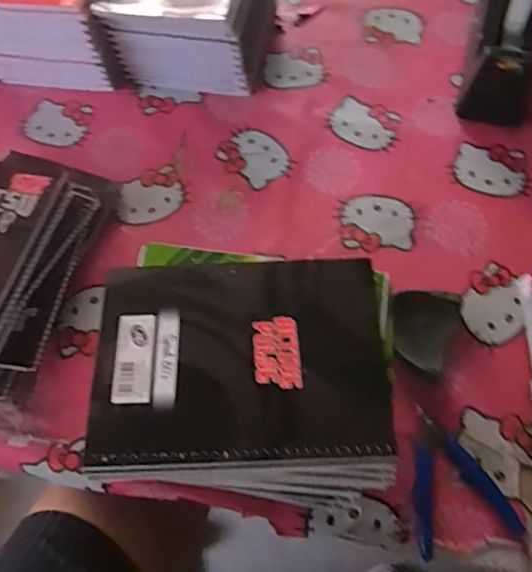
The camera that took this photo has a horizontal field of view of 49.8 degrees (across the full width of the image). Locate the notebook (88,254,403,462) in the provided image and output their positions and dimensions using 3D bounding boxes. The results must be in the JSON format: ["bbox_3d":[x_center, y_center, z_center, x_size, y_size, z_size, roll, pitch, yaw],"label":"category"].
[{"bbox_3d":[-0.021,0.045,0.397,0.200,0.007,0.152,-1,62,2],"label":"notebook"}]

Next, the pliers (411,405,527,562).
[{"bbox_3d":[0.164,0.166,0.497,0.085,0.009,0.114,-7,62,-2],"label":"pliers"}]

